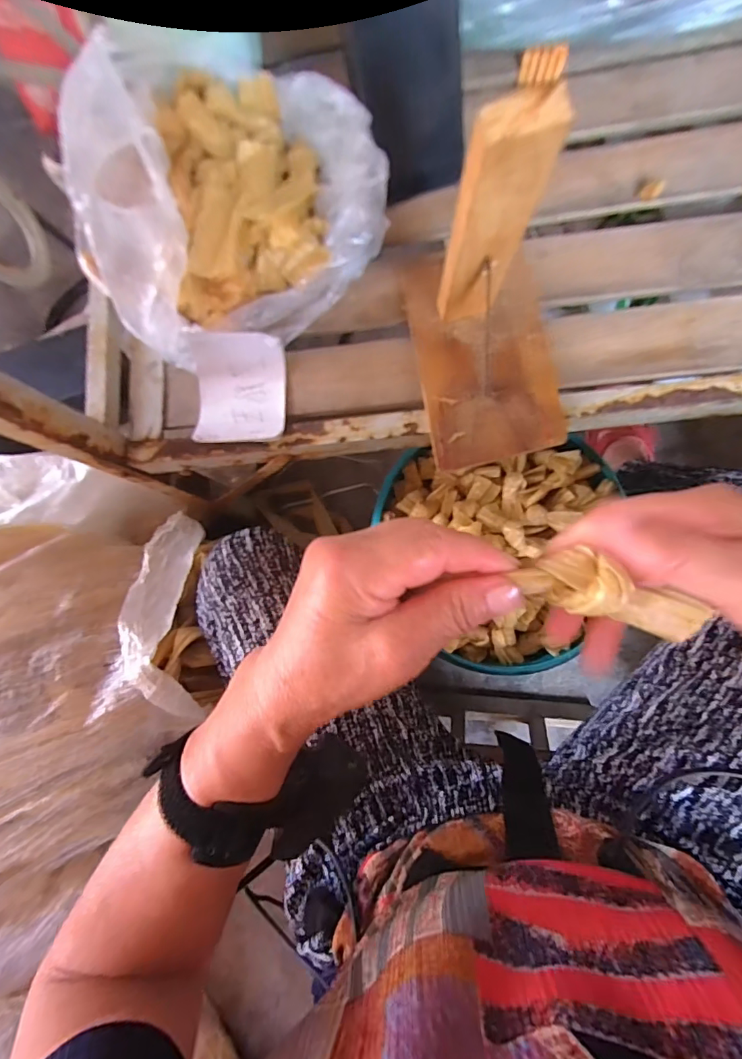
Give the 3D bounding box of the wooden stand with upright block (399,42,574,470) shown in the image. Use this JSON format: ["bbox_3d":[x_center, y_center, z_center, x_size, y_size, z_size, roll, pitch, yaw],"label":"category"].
[{"bbox_3d":[0.081,-0.141,0.287,0.102,0.182,0.150,-10,82,6],"label":"wooden stand with upright block"}]

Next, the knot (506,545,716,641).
[{"bbox_3d":[0.102,0.026,0.191,0.077,0.017,0.024,18,85,4],"label":"knot"}]

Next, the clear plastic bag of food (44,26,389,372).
[{"bbox_3d":[-0.119,-0.289,0.372,0.243,0.102,0.264,-13,82,5],"label":"clear plastic bag of food"}]

